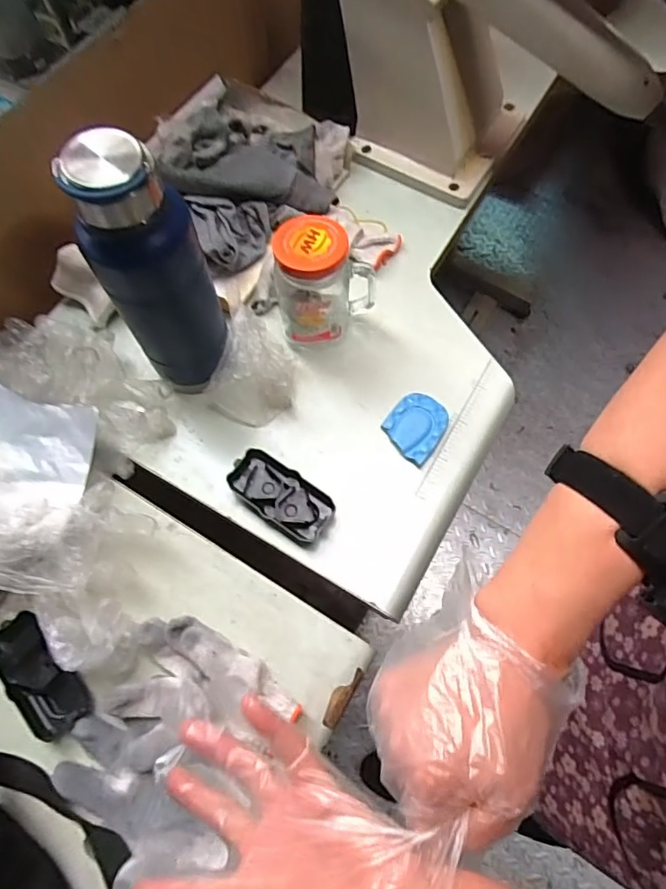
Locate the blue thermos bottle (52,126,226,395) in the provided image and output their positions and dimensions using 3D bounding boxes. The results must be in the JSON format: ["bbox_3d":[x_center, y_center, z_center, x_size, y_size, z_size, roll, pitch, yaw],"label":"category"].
[{"bbox_3d":[-0.156,-0.138,0.491,0.089,0.270,0.072,3,69,1],"label":"blue thermos bottle"}]

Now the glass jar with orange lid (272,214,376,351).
[{"bbox_3d":[-0.009,-0.165,0.577,0.103,0.143,0.074,5,69,2],"label":"glass jar with orange lid"}]

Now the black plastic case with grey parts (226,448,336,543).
[{"bbox_3d":[-0.054,0.052,0.548,0.107,0.030,0.051,31,72,11],"label":"black plastic case with grey parts"}]

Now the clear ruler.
[{"bbox_3d":[0.145,-0.016,0.590,0.028,0.009,0.182,30,71,11],"label":"clear ruler"}]

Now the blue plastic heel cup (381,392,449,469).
[{"bbox_3d":[0.090,-0.021,0.589,0.060,0.012,0.076,32,72,12],"label":"blue plastic heel cup"}]

